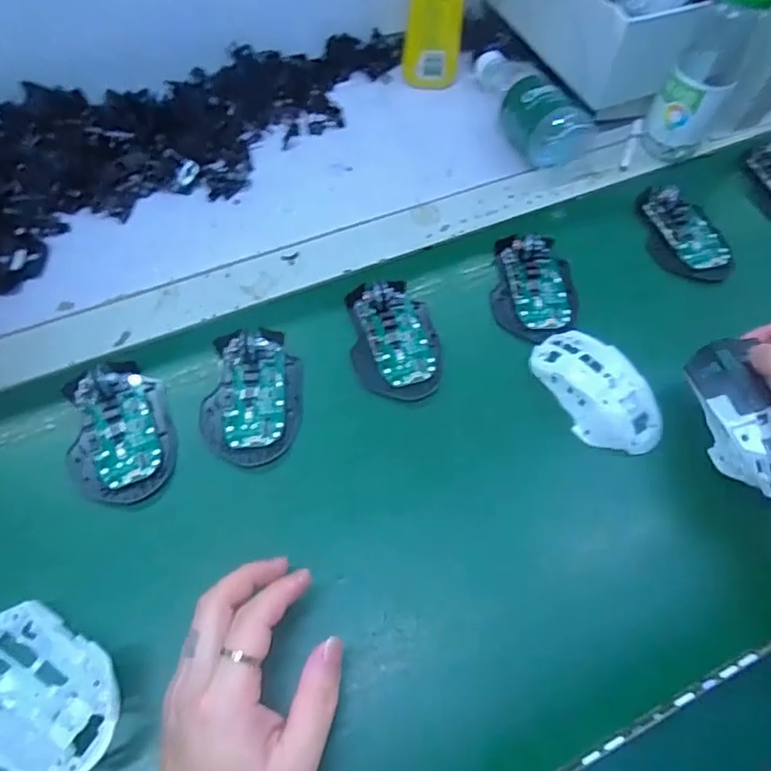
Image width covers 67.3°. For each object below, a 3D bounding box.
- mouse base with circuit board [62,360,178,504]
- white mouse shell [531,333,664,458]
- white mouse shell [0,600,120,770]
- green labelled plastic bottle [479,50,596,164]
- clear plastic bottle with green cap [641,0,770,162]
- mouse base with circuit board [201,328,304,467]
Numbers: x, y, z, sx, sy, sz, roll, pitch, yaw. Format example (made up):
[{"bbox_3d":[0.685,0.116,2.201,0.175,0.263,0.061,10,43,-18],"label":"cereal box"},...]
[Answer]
[{"bbox_3d":[-0.202,0.032,0.435,0.075,0.021,0.110,-15,63,-10],"label":"mouse base with circuit board"},{"bbox_3d":[0.169,0.002,0.460,0.059,0.031,0.113,-26,65,-15],"label":"white mouse shell"},{"bbox_3d":[-0.202,0.180,0.341,0.109,0.047,0.066,25,63,11],"label":"white mouse shell"},{"bbox_3d":[0.148,-0.303,0.611,0.066,0.063,0.178,-18,64,-12],"label":"green labelled plastic bottle"},{"bbox_3d":[0.310,-0.305,0.559,0.059,0.165,0.078,28,64,12],"label":"clear plastic bottle with green cap"},{"bbox_3d":[-0.105,0.005,0.456,0.074,0.013,0.115,-2,62,-3],"label":"mouse base with circuit board"}]

